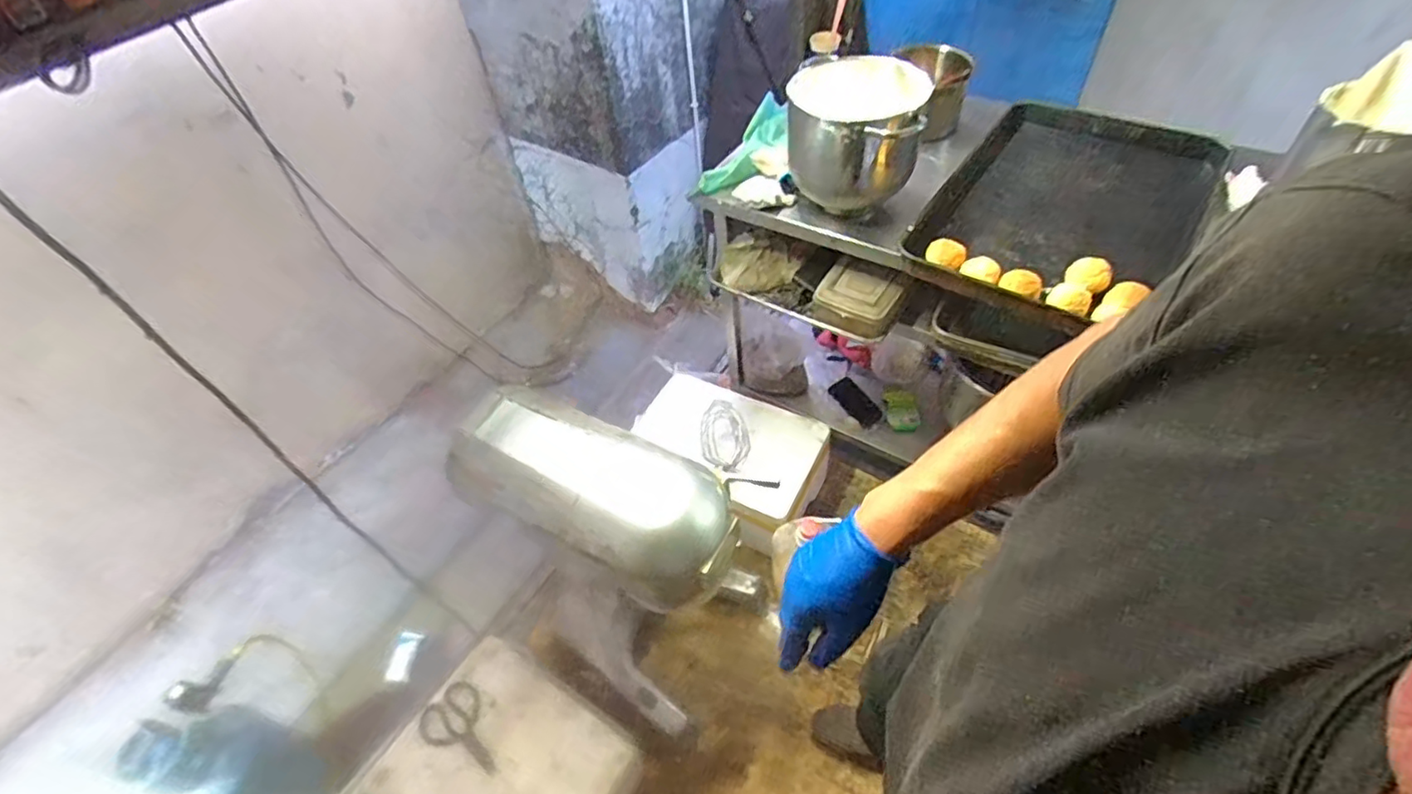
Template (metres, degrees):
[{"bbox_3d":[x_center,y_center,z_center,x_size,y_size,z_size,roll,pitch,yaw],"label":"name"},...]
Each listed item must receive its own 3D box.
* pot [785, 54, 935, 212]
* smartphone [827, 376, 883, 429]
[{"bbox_3d":[0.249,-0.439,1.062,0.215,0.185,0.186,13,53,15],"label":"pot"},{"bbox_3d":[0.373,0.013,1.557,0.087,0.008,0.138,-35,73,-29],"label":"smartphone"}]

